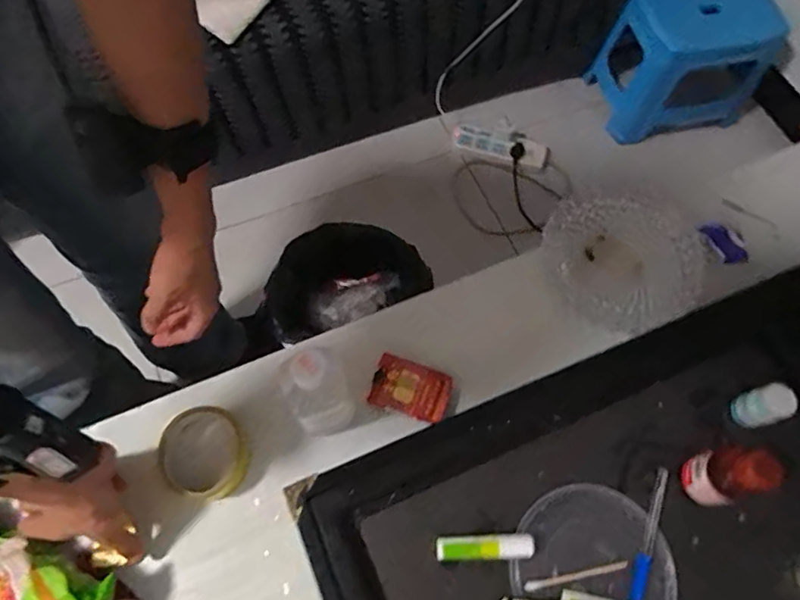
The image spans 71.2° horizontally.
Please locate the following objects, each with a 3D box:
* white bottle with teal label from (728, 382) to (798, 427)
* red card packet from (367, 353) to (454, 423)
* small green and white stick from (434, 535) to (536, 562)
[{"bbox_3d":[0.345,0.101,0.532,0.032,0.051,0.033,1,67,-2],"label":"white bottle with teal label"},{"bbox_3d":[0.012,0.095,0.596,0.081,0.009,0.053,17,68,5],"label":"red card packet"},{"bbox_3d":[0.074,0.218,0.492,0.084,0.019,0.020,-1,67,-2],"label":"small green and white stick"}]

